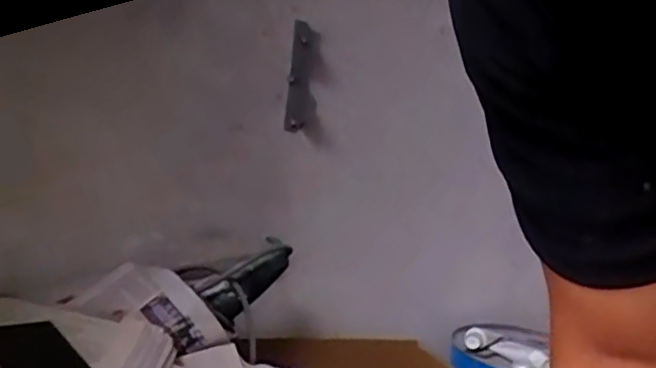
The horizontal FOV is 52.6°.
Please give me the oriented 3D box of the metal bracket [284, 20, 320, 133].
[{"bbox_3d":[-0.038,-0.162,1.012,0.046,0.162,0.008,2,7,-32],"label":"metal bracket"}]

